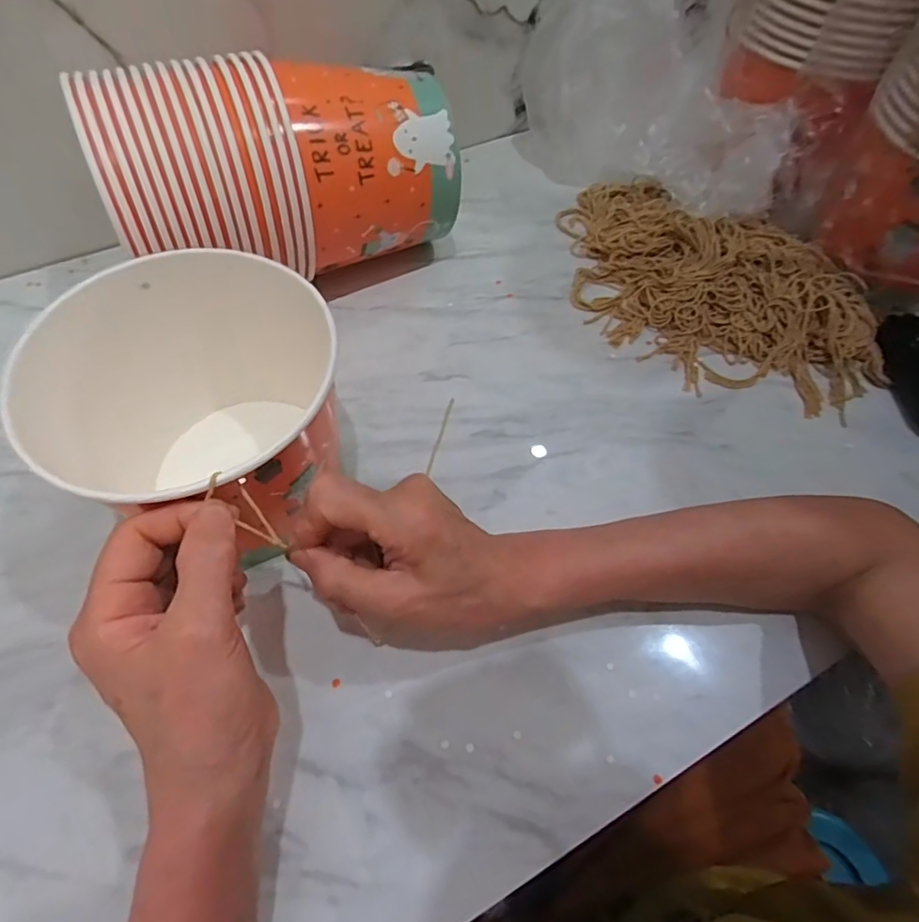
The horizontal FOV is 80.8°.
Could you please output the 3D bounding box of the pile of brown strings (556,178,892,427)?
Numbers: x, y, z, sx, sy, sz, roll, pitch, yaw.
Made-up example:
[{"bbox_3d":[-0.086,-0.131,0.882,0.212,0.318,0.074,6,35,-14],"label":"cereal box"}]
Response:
[{"bbox_3d":[0.225,-0.164,0.480,0.299,0.054,0.193,27,63,12],"label":"pile of brown strings"}]

